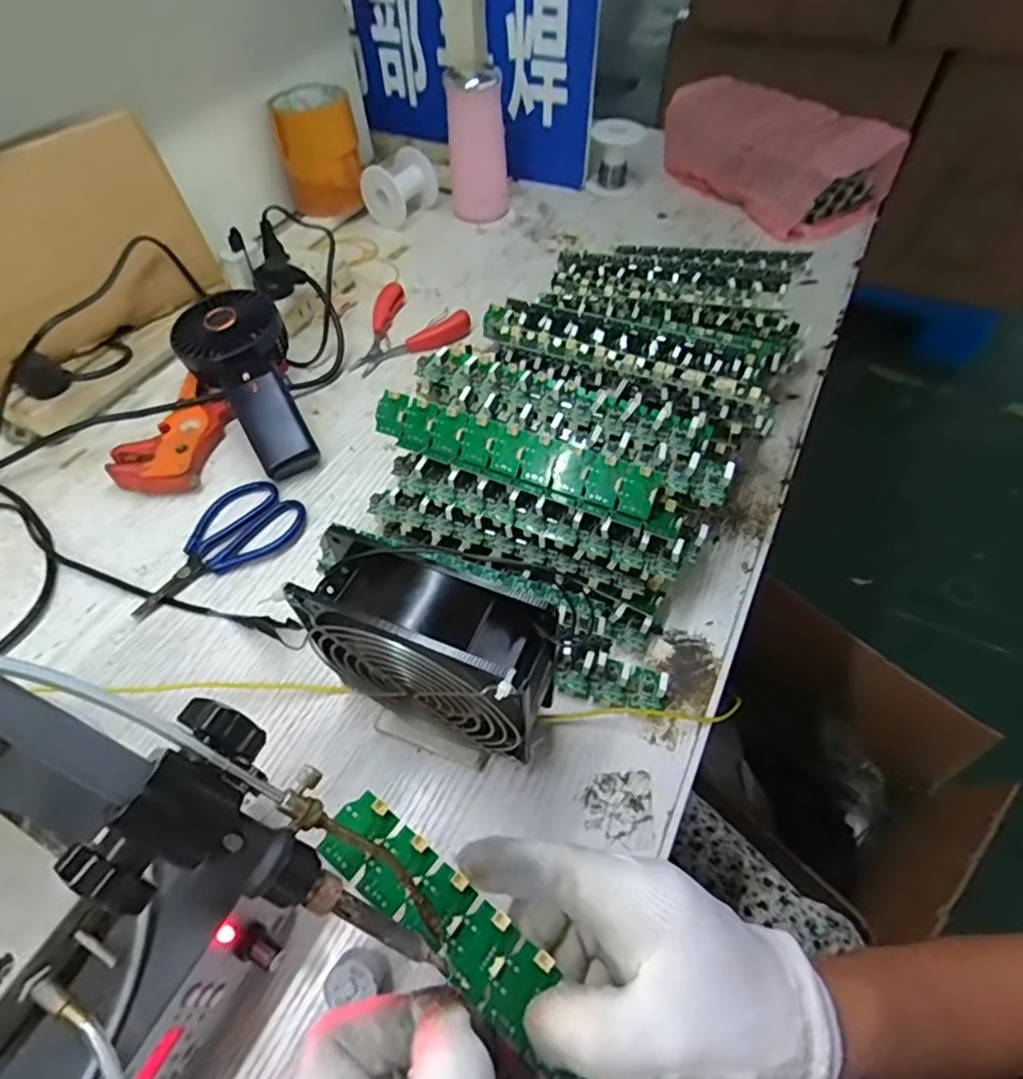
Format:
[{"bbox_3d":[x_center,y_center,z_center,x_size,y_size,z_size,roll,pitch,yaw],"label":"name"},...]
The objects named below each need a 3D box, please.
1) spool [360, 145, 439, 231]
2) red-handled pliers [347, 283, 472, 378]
[{"bbox_3d":[-0.130,-0.411,0.713,0.057,0.067,0.071,33,62,22],"label":"spool"},{"bbox_3d":[-0.114,-0.212,0.595,0.122,0.016,0.097,-29,59,-18],"label":"red-handled pliers"}]

